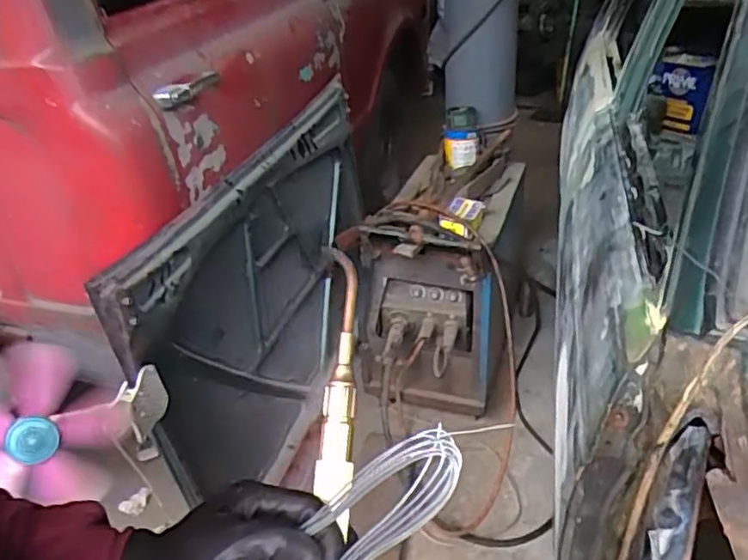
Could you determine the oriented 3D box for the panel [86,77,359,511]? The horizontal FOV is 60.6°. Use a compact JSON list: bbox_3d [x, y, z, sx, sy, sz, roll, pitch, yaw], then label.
[{"bbox_3d":[-0.262,0.028,1.758,0.154,0.748,1.128,6,35,16],"label":"panel"}]

